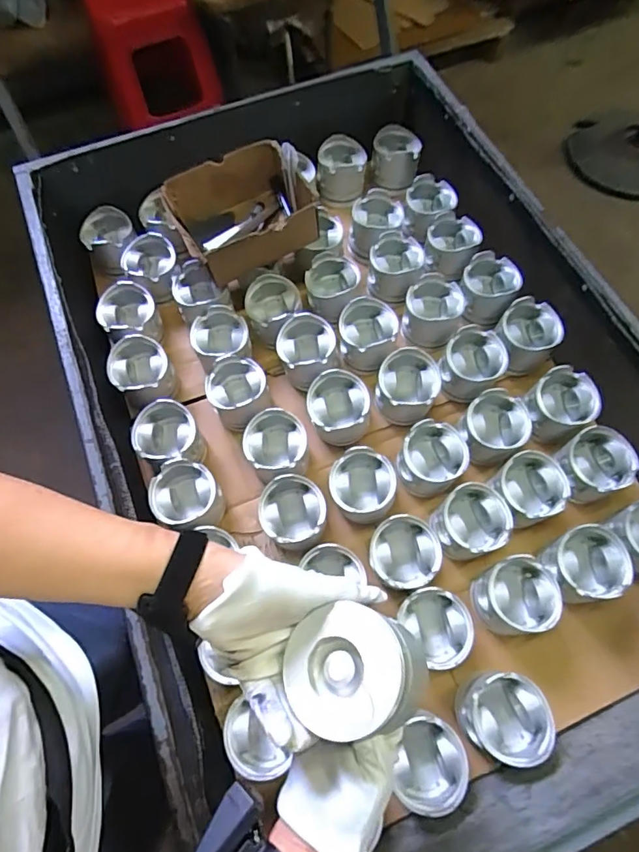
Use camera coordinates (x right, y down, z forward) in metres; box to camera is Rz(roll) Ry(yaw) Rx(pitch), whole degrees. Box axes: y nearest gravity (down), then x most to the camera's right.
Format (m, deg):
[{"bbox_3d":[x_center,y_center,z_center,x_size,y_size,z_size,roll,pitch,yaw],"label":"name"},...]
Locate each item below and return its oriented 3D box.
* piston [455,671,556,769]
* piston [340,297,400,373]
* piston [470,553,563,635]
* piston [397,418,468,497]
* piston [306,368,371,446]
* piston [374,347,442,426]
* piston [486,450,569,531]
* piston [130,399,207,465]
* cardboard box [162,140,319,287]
[{"bbox_3d":[0.224,0.350,0.600,0.092,0.083,0.090,0,67,1],"label":"piston"},{"bbox_3d":[0.079,-0.145,0.809,0.094,0.057,0.106,3,67,2],"label":"piston"},{"bbox_3d":[0.263,0.234,0.670,0.096,0.074,0.091,0,67,1],"label":"piston"},{"bbox_3d":[0.167,0.050,0.737,0.094,0.064,0.101,0,67,1],"label":"piston"},{"bbox_3d":[0.030,-0.023,0.776,0.096,0.097,0.093,-9,67,-3],"label":"piston"},{"bbox_3d":[0.138,-0.063,0.780,0.090,0.084,0.096,0,67,1],"label":"piston"},{"bbox_3d":[0.300,0.097,0.726,0.097,0.082,0.091,0,67,1],"label":"piston"},{"bbox_3d":[-0.230,0.020,0.756,0.096,0.071,0.096,-1,67,0],"label":"piston"},{"bbox_3d":[-0.125,-0.345,0.817,0.210,0.110,0.165,-23,69,-9],"label":"cardboard box"}]

